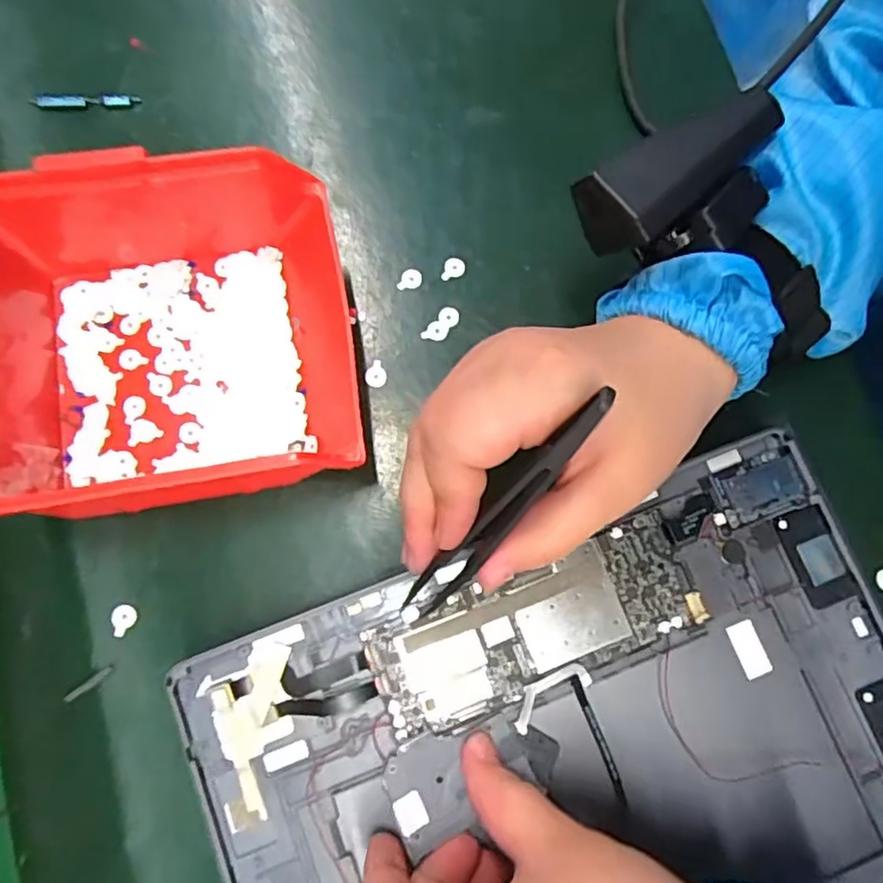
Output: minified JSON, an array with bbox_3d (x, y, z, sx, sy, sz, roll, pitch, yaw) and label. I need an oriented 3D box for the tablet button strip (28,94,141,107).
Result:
[{"bbox_3d":[-0.168,-0.160,0.297,0.048,0.007,0.006,-5,77,-1],"label":"tablet button strip"}]

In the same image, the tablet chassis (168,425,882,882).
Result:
[{"bbox_3d":[0.048,0.113,0.231,0.256,0.018,0.162,-21,77,-5],"label":"tablet chassis"}]

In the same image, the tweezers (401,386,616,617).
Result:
[{"bbox_3d":[0.016,0.027,0.200,0.011,0.016,0.111,41,125,9],"label":"tweezers"}]

